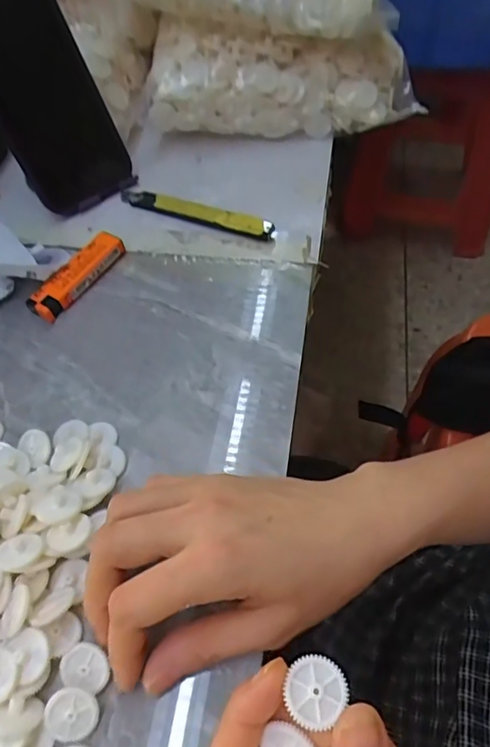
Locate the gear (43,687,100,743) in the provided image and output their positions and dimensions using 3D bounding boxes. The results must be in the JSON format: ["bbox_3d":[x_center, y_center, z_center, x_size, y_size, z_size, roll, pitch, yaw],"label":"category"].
[{"bbox_3d":[-0.074,0.144,0.223,0.021,0.006,0.019,8,56,10],"label":"gear"}]

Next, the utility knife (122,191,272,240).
[{"bbox_3d":[-0.040,-0.125,0.408,0.131,0.016,0.016,22,59,18],"label":"utility knife"}]

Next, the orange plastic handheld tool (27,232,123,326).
[{"bbox_3d":[-0.120,-0.070,0.377,0.022,0.017,0.079,28,62,22],"label":"orange plastic handheld tool"}]

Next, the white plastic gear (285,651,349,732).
[{"bbox_3d":[0.024,0.108,0.180,0.020,0.004,0.022,34,64,25],"label":"white plastic gear"}]

